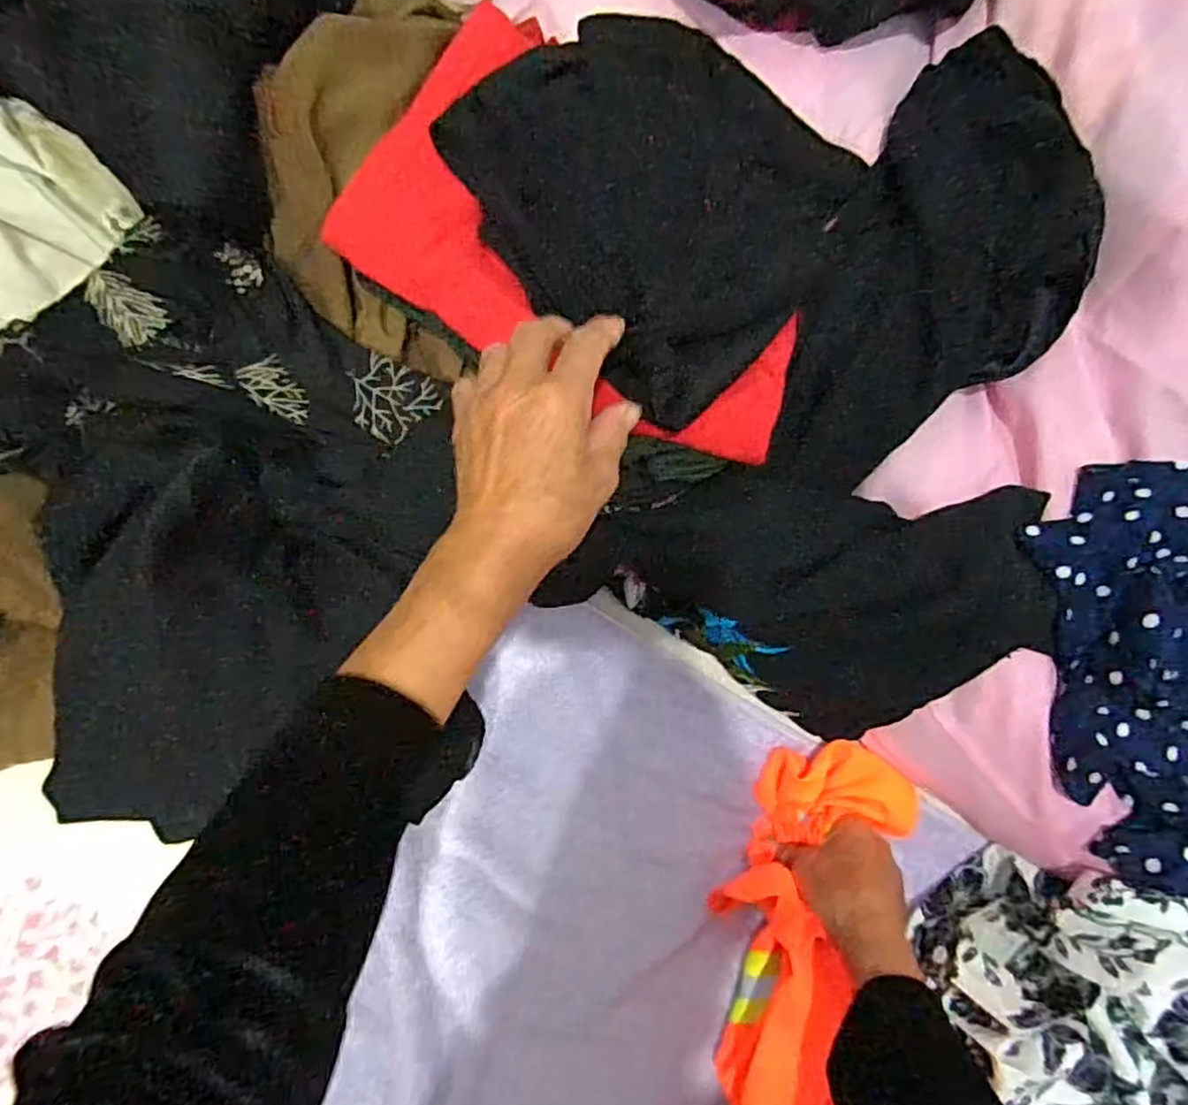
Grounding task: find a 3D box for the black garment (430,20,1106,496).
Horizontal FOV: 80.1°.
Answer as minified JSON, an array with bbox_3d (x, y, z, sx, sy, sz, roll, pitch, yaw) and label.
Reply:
[{"bbox_3d":[0.143,-0.225,0.470,0.353,0.067,0.327,-42,90,-6],"label":"black garment"}]

